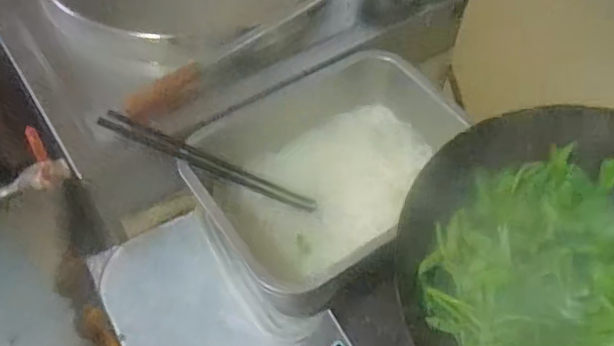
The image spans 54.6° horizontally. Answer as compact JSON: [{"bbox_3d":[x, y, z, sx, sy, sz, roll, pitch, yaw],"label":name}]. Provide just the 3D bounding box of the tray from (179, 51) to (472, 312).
[{"bbox_3d":[0.026,-0.026,0.806,0.256,0.100,0.355,41,63,19],"label":"tray"}]

